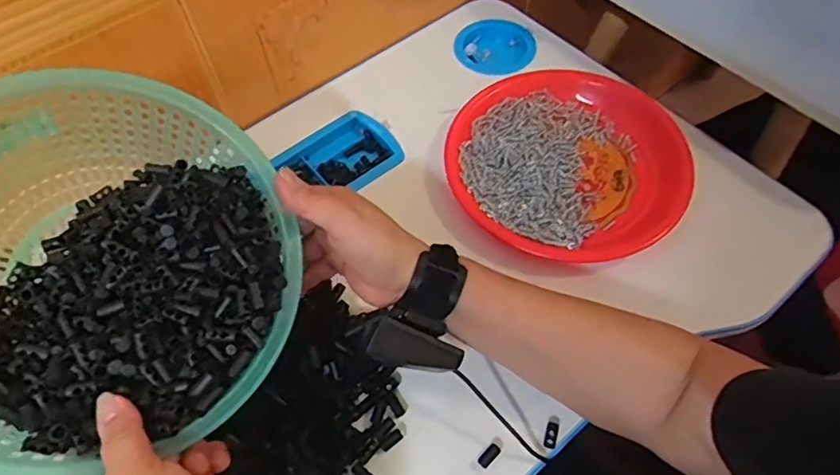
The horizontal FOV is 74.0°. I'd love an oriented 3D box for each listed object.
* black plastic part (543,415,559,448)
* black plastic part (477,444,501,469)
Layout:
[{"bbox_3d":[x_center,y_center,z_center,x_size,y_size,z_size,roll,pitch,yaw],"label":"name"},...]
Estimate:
[{"bbox_3d":[0.102,0.149,0.427,0.009,0.004,0.025,18,61,12],"label":"black plastic part"},{"bbox_3d":[0.052,0.163,0.417,0.019,0.006,0.009,-39,65,-20],"label":"black plastic part"}]

